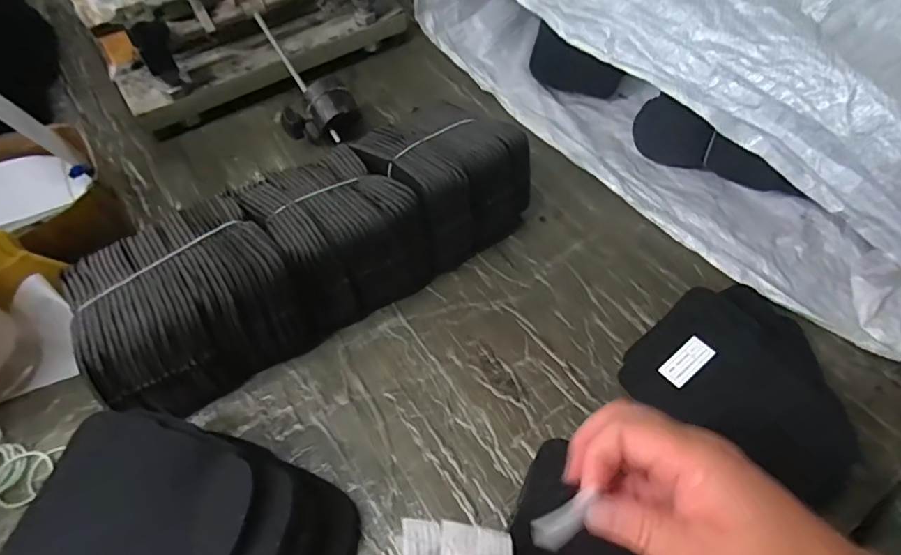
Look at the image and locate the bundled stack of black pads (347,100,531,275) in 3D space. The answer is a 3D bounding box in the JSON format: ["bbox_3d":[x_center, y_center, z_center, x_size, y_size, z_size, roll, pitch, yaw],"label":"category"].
[{"bbox_3d":[-0.010,-0.101,0.516,0.118,0.105,0.147,-39,63,-23],"label":"bundled stack of black pads"}]

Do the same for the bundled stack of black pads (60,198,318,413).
[{"bbox_3d":[-0.218,0.018,0.442,0.151,0.106,0.134,-29,60,-18],"label":"bundled stack of black pads"}]

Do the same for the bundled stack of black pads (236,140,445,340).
[{"bbox_3d":[-0.103,-0.045,0.483,0.126,0.097,0.139,-30,60,-18],"label":"bundled stack of black pads"}]

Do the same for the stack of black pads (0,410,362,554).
[{"bbox_3d":[-0.166,0.160,0.359,0.193,0.079,0.096,5,56,5],"label":"stack of black pads"}]

